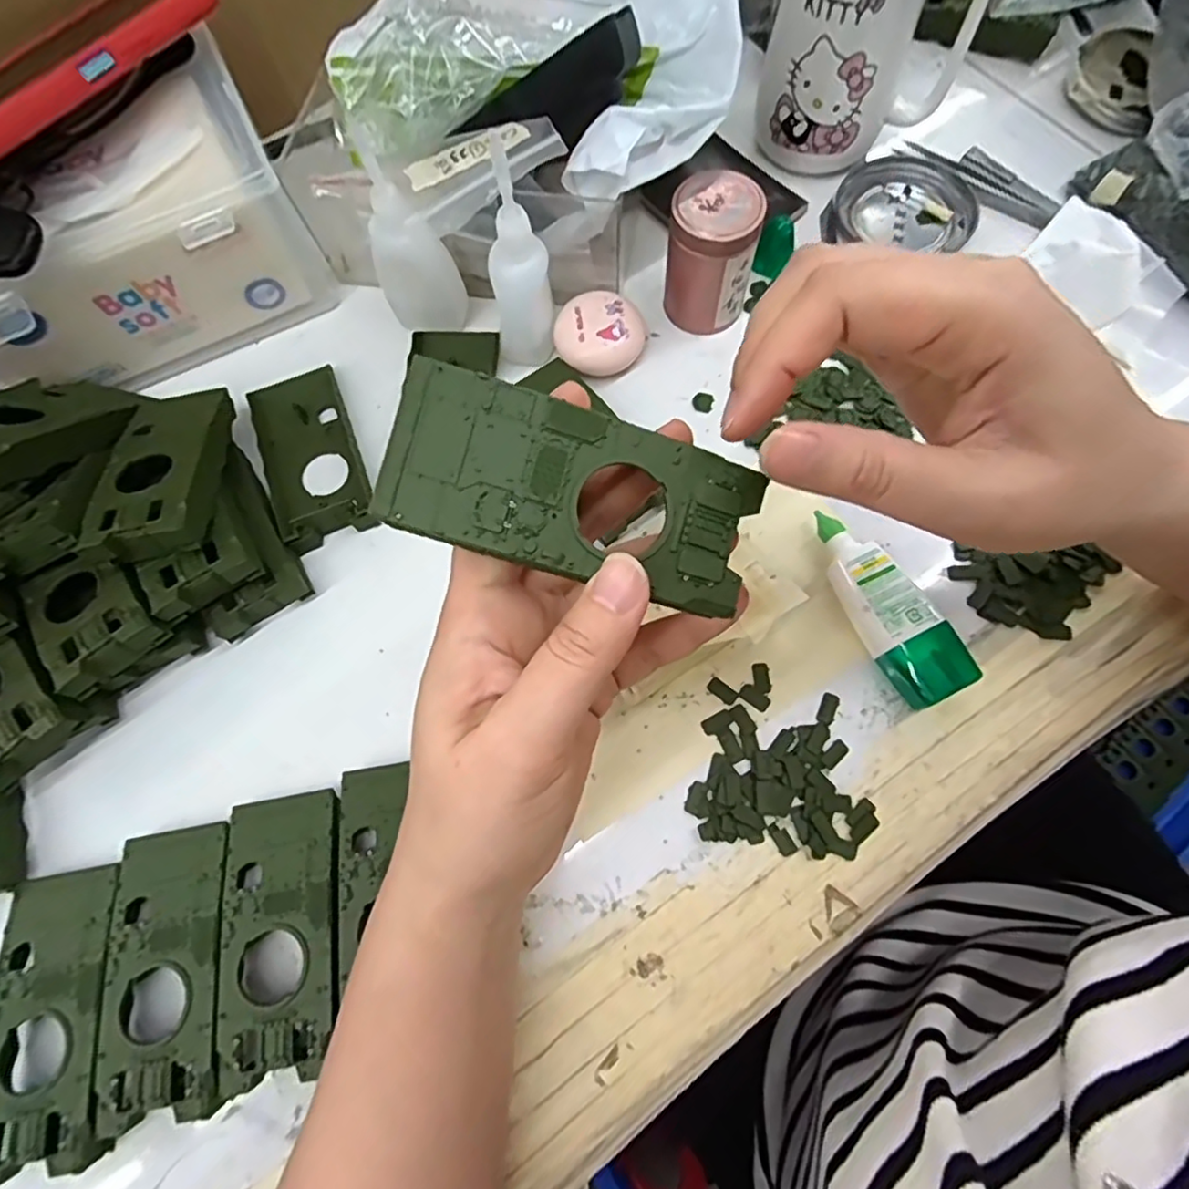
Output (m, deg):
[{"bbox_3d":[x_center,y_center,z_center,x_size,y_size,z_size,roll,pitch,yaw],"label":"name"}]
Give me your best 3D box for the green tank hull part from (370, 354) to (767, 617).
[{"bbox_3d":[-0.004,-0.029,0.172,0.103,0.012,0.044,15,75,-10],"label":"green tank hull part"}]

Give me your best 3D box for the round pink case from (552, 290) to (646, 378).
[{"bbox_3d":[0.003,-0.141,0.340,0.048,0.023,0.041,-4,71,2],"label":"round pink case"}]

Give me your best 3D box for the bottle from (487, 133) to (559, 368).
[{"bbox_3d":[-0.037,-0.162,0.304,0.030,0.100,0.043,-8,71,0],"label":"bottle"}]

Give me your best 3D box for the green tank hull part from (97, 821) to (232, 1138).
[{"bbox_3d":[-0.173,0.151,0.254,0.047,0.019,0.102,-11,71,-1],"label":"green tank hull part"}]

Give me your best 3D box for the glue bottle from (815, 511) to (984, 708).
[{"bbox_3d":[0.130,0.005,0.284,0.032,0.022,0.092,-30,72,-7],"label":"glue bottle"}]

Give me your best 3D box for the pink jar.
[{"bbox_3d":[0.059,-0.175,0.326,0.042,0.067,0.042,-1,71,3],"label":"pink jar"}]

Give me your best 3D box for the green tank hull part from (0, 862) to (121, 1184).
[{"bbox_3d":[-0.217,0.168,0.250,0.047,0.020,0.102,-13,71,-1],"label":"green tank hull part"}]

